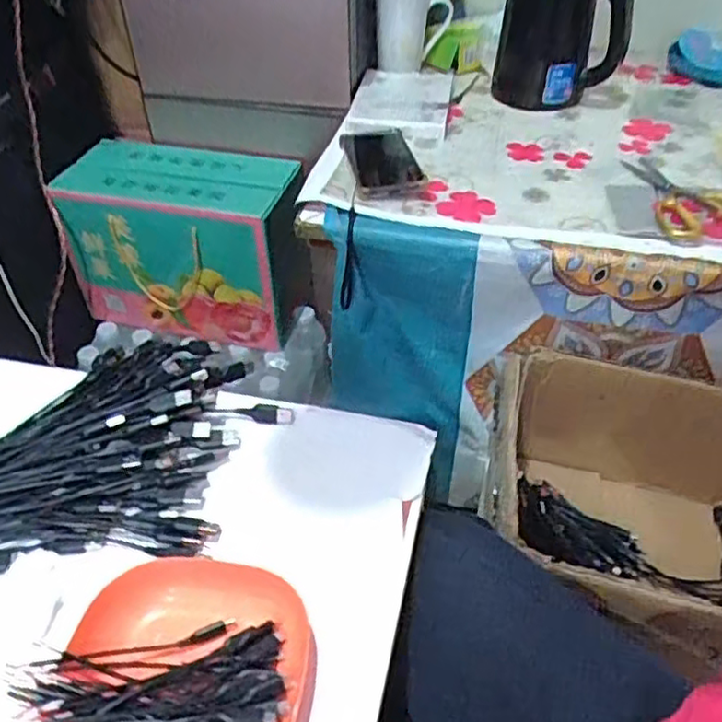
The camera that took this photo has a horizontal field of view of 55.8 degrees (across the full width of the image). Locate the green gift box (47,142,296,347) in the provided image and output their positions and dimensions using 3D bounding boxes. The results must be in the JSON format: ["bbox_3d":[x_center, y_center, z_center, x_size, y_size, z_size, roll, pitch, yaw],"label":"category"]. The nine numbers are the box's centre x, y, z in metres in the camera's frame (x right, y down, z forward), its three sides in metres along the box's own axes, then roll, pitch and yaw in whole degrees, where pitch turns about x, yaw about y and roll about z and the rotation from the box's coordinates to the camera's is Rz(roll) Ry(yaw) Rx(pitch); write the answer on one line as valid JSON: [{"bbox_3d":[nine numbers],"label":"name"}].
[{"bbox_3d":[-0.260,-0.182,1.055,0.321,0.238,0.160,10,45,10],"label":"green gift box"}]

